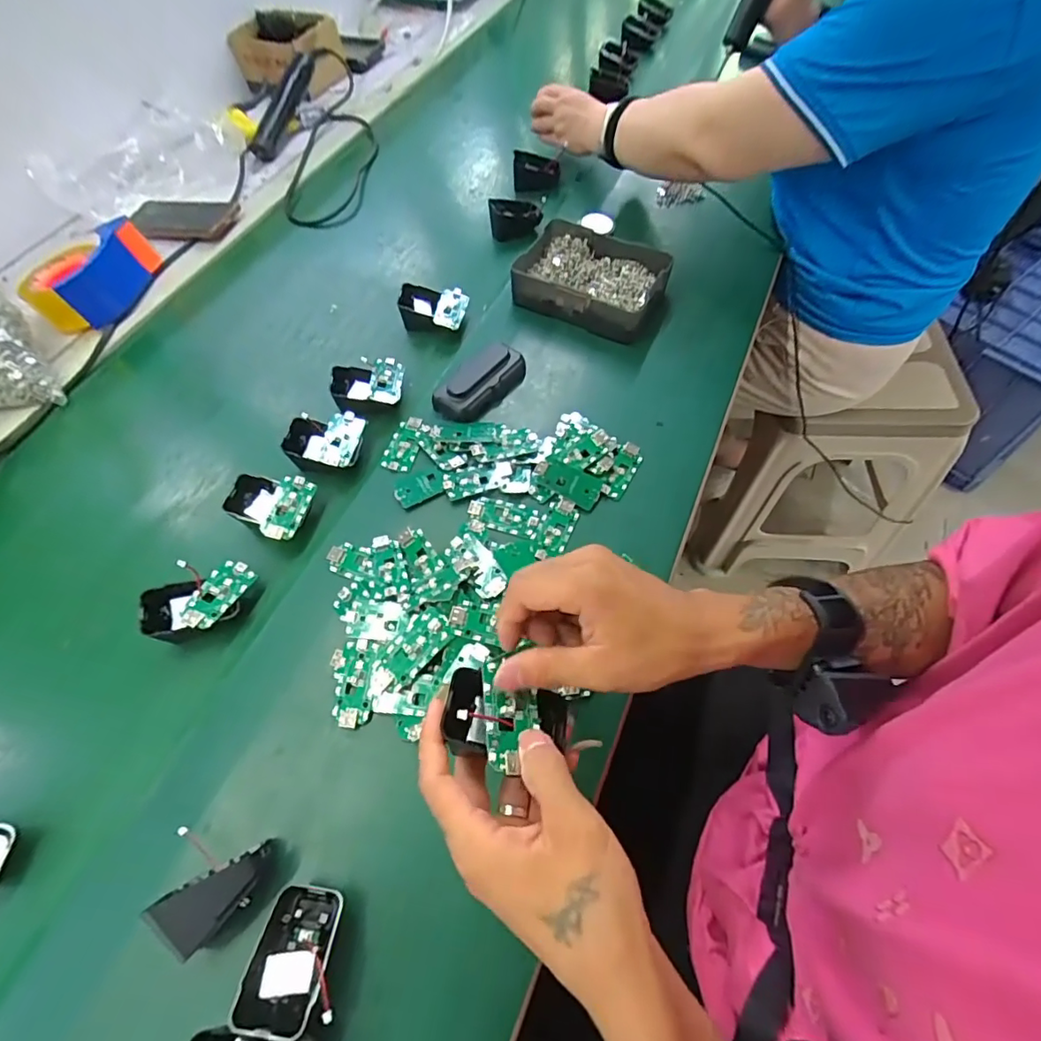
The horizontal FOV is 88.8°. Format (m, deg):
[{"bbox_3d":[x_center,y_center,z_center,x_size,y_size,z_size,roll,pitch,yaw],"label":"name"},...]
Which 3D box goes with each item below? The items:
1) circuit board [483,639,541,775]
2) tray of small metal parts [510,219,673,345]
[{"bbox_3d":[-0.005,0.104,0.295,0.029,0.015,0.068,-4,49,0],"label":"circuit board"},{"bbox_3d":[0.088,-0.283,0.628,0.169,0.050,0.129,24,65,16],"label":"tray of small metal parts"}]

